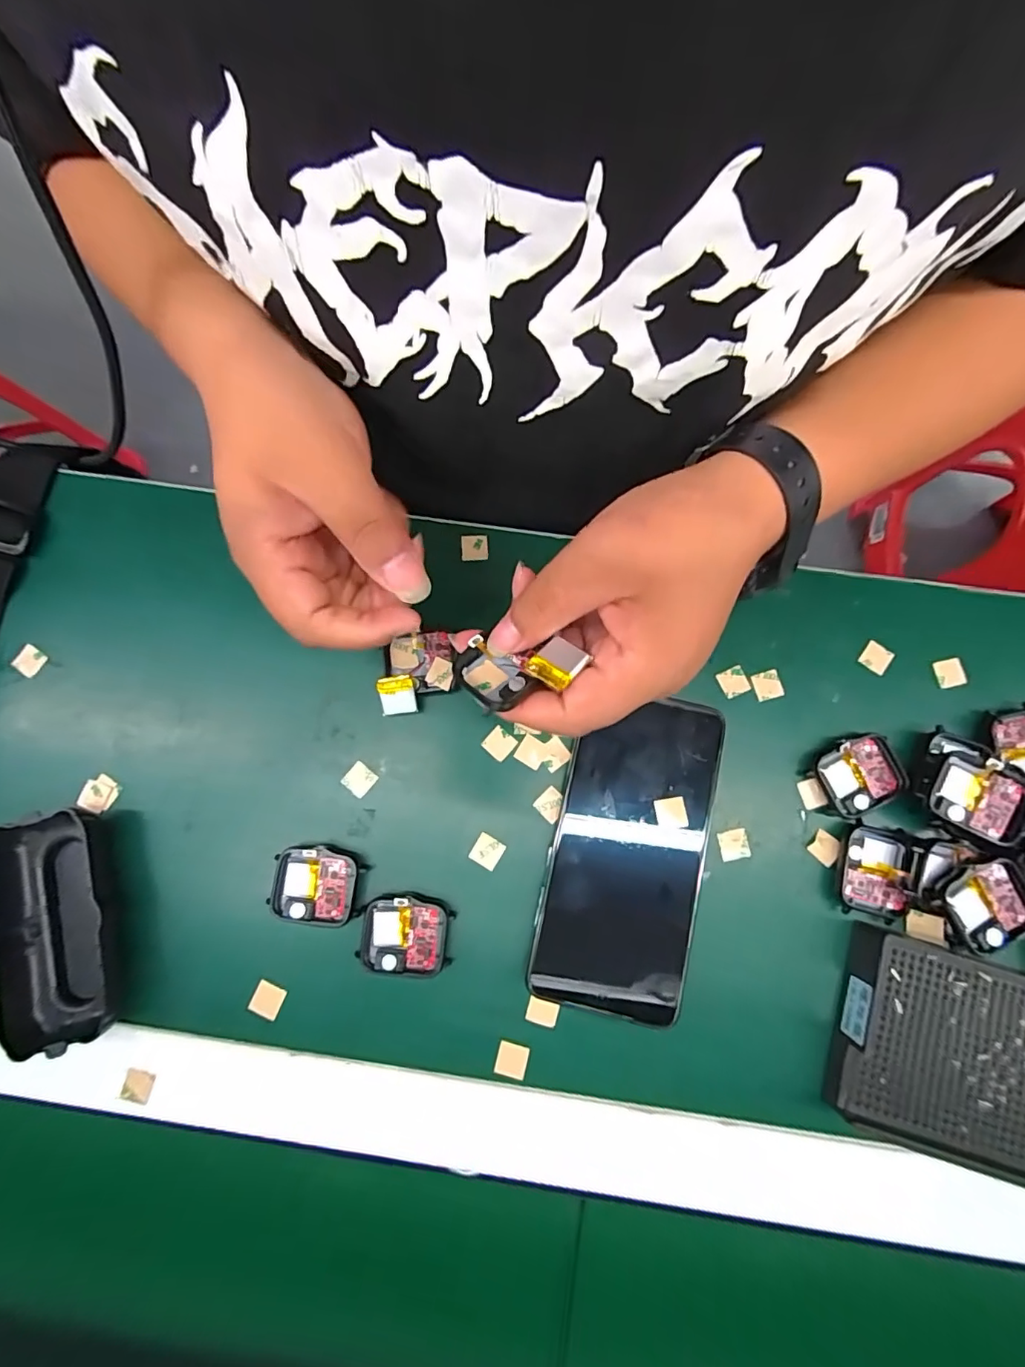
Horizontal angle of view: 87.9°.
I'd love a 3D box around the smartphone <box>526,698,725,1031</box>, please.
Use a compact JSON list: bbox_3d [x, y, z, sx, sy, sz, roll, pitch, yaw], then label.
[{"bbox_3d":[0.061,0.087,0.282,0.078,0.014,0.159,13,81,3],"label":"smartphone"}]

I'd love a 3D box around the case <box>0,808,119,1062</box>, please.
[{"bbox_3d":[-0.229,0.123,0.268,0.055,0.026,0.108,-16,81,-2],"label":"case"}]

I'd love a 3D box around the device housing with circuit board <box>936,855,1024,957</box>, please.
[{"bbox_3d":[0.234,0.110,0.267,0.044,0.019,0.038,-22,81,-3],"label":"device housing with circuit board"}]

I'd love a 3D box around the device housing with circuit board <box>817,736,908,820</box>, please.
[{"bbox_3d":[0.190,0.050,0.290,0.042,0.010,0.038,-23,81,-3],"label":"device housing with circuit board"}]

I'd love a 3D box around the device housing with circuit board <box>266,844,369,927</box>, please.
[{"bbox_3d":[-0.103,0.106,0.281,0.046,0.012,0.038,8,81,2],"label":"device housing with circuit board"}]

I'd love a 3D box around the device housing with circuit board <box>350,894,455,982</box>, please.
[{"bbox_3d":[-0.057,0.131,0.276,0.048,0.010,0.038,7,81,2],"label":"device housing with circuit board"}]

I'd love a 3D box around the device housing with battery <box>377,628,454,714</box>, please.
[{"bbox_3d":[-0.053,-0.007,0.296,0.040,0.013,0.047,1,77,1],"label":"device housing with battery"}]

